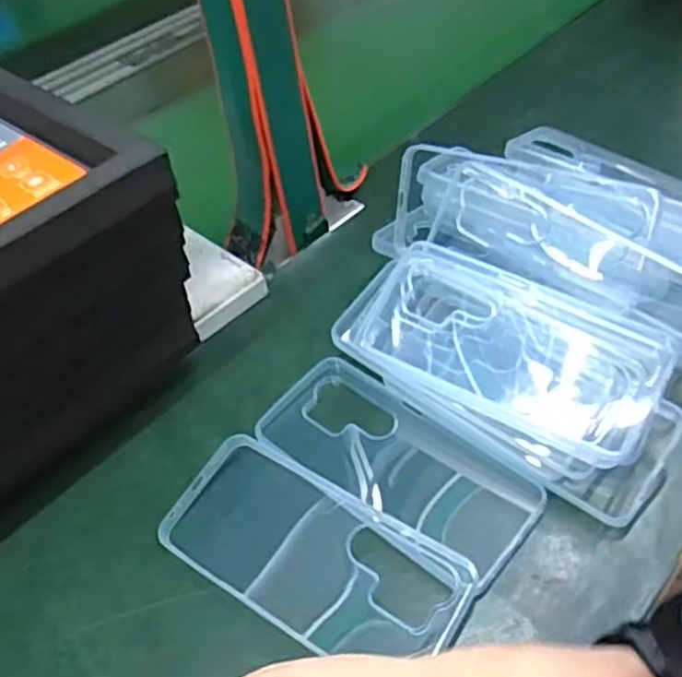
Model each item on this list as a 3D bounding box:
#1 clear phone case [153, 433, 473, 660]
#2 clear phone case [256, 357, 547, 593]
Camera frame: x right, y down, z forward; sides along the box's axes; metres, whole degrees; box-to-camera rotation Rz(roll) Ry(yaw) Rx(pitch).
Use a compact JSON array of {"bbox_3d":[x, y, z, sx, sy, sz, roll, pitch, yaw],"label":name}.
[{"bbox_3d":[-0.017,0.119,0.396,0.174,0.016,0.079,23,54,28],"label":"clear phone case"},{"bbox_3d":[0.034,0.073,0.436,0.175,0.012,0.079,32,59,33],"label":"clear phone case"}]

